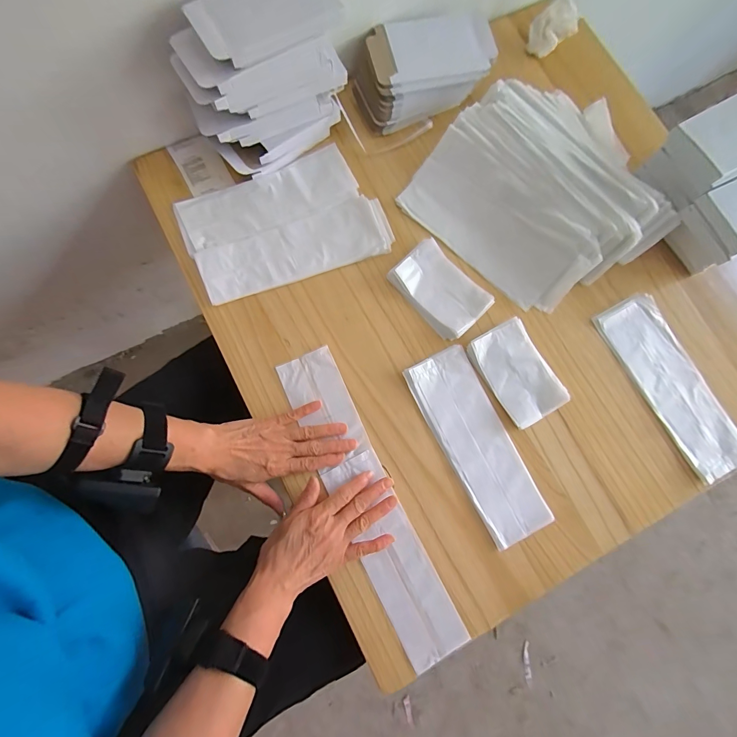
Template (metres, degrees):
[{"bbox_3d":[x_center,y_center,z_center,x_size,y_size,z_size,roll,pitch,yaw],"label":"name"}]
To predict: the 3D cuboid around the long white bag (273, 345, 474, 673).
[{"bbox_3d":[-0.004,0.158,0.446,0.074,0.011,0.387,-25,80,-6],"label":"long white bag"}]

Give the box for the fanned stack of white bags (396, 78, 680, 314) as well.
[{"bbox_3d":[0.249,-0.255,0.503,0.298,0.070,0.290,44,81,7],"label":"fanned stack of white bags"}]

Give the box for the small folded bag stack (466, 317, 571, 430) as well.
[{"bbox_3d":[0.197,0.006,0.480,0.079,0.016,0.130,-29,81,-6],"label":"small folded bag stack"}]

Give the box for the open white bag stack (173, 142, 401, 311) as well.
[{"bbox_3d":[-0.121,-0.204,0.512,0.263,0.011,0.175,-24,80,-5],"label":"open white bag stack"}]

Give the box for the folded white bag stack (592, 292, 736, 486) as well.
[{"bbox_3d":[0.412,0.021,0.492,0.086,0.010,0.252,-27,81,-6],"label":"folded white bag stack"}]

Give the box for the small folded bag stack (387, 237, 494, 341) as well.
[{"bbox_3d":[0.099,-0.108,0.494,0.085,0.015,0.127,-42,83,-8],"label":"small folded bag stack"}]

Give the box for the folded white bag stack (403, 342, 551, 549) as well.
[{"bbox_3d":[0.139,0.094,0.463,0.087,0.007,0.245,-26,81,-6],"label":"folded white bag stack"}]

